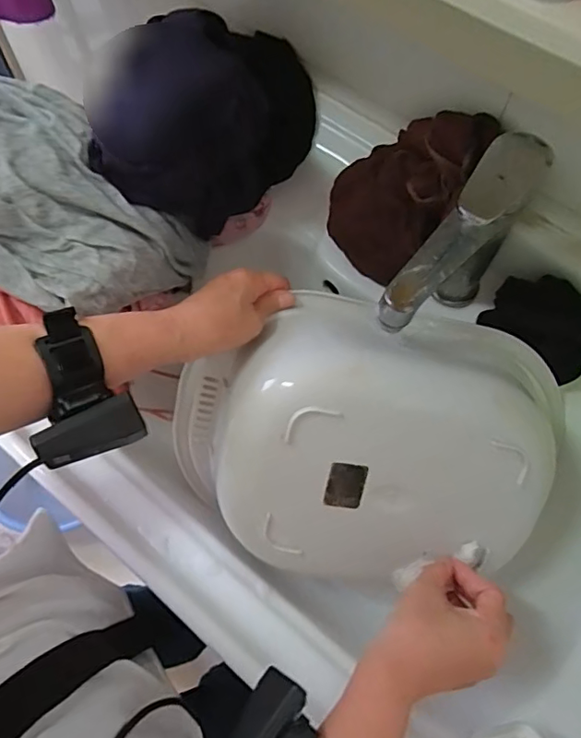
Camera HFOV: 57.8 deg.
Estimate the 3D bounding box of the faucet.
[{"bbox_3d":[0.127,-0.078,0.434,0.040,0.200,0.148,39,73,15],"label":"faucet"}]

